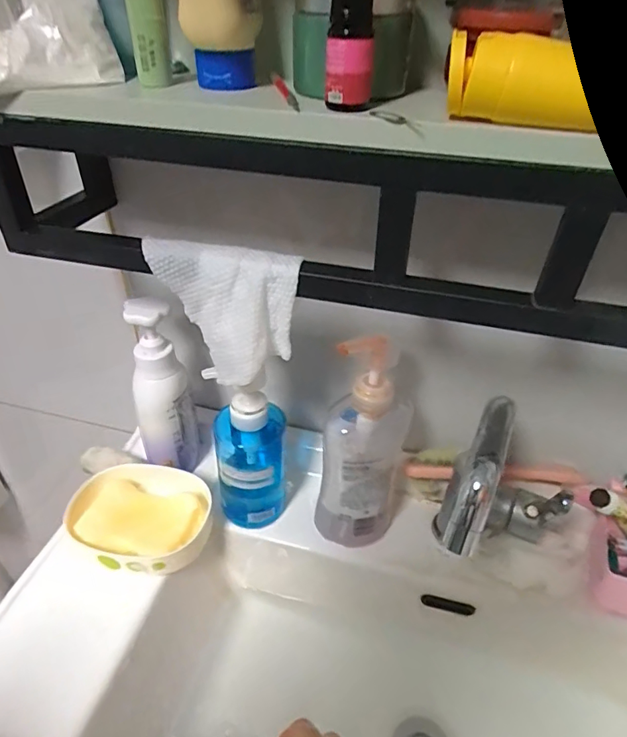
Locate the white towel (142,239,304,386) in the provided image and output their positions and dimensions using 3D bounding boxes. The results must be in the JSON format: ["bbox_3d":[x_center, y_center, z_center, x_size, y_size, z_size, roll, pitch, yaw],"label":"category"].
[{"bbox_3d":[-0.068,-0.042,0.365,0.115,0.090,0.043,17,41,17],"label":"white towel"}]

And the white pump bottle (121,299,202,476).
[{"bbox_3d":[-0.155,0.028,0.519,0.061,0.218,0.068,-6,40,-11],"label":"white pump bottle"}]

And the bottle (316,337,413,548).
[{"bbox_3d":[0.050,0.069,0.462,0.072,0.226,0.082,14,40,14],"label":"bottle"}]

